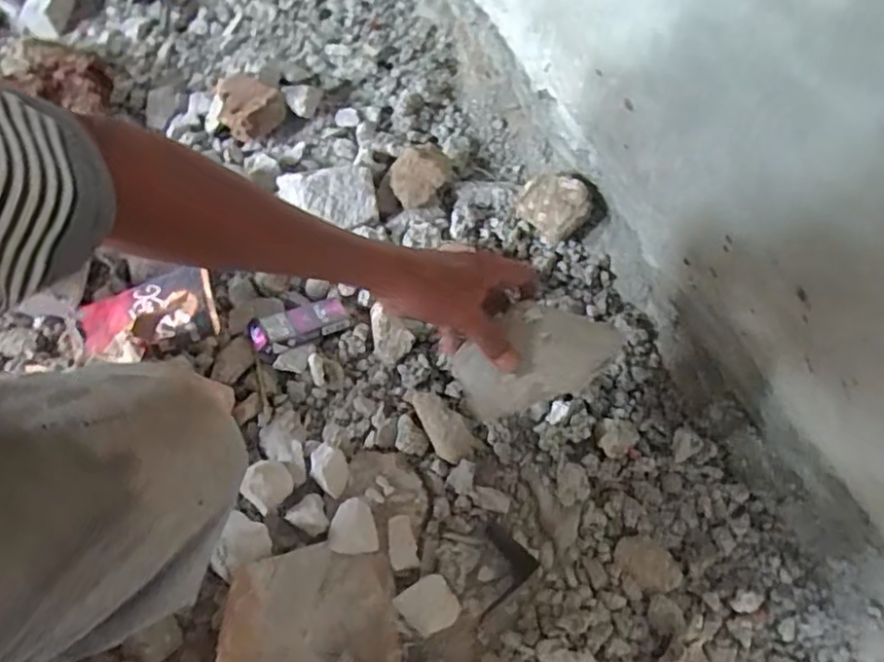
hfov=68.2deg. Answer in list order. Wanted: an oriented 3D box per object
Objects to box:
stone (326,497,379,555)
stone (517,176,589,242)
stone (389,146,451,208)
[{"bbox_3d":[-0.088,0.190,0.632,0.047,0.015,0.050,-8,62,-5],"label":"stone"},{"bbox_3d":[0.130,-0.143,0.773,0.081,0.064,0.068,14,64,8],"label":"stone"},{"bbox_3d":[-0.026,-0.196,0.816,0.088,0.039,0.070,-40,69,-19],"label":"stone"}]

